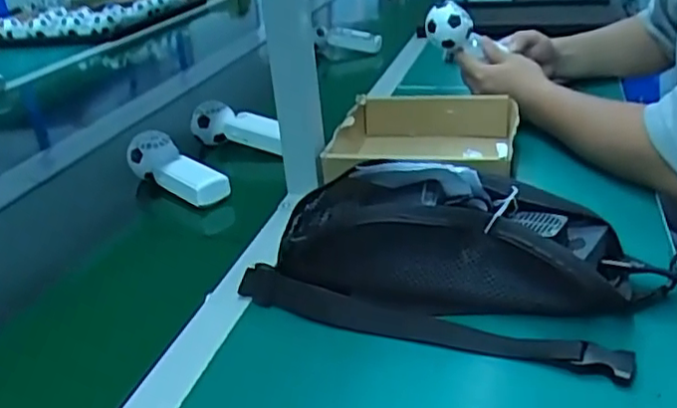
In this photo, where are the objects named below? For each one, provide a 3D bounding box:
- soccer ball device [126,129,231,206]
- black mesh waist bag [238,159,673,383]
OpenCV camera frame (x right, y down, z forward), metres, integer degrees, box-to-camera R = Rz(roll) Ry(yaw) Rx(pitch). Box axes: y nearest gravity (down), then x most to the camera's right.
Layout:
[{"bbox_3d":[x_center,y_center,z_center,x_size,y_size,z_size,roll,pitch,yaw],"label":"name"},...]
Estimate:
[{"bbox_3d":[-0.196,-0.048,0.770,0.158,0.052,0.043,18,34,42],"label":"soccer ball device"},{"bbox_3d":[0.091,0.026,0.526,0.310,0.090,0.177,6,27,24],"label":"black mesh waist bag"}]

